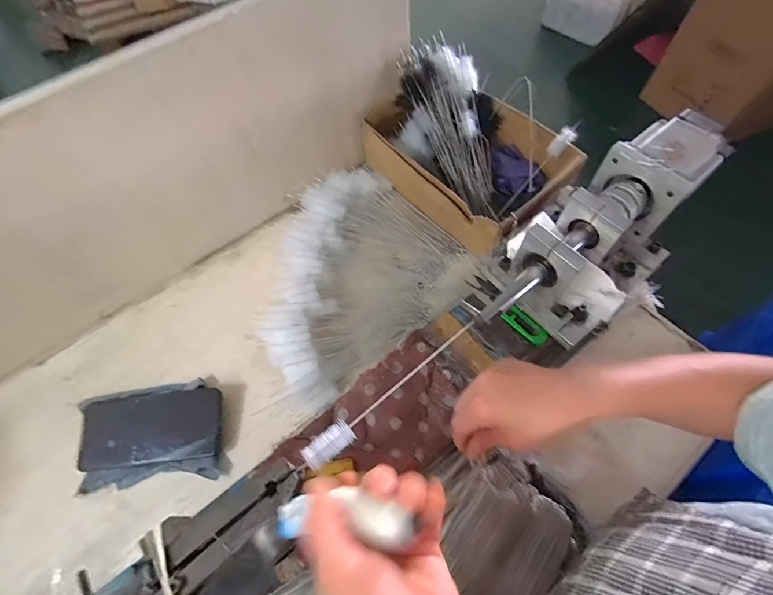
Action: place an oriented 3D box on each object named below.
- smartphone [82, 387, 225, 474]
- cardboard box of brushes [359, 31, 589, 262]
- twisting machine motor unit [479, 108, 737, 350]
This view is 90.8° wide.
[{"bbox_3d":[-0.274,0.152,0.445,0.157,0.007,0.077,-6,77,-2],"label":"smartphone"},{"bbox_3d":[0.118,-0.219,0.561,0.196,0.116,0.290,-37,66,-17],"label":"cardboard box of brushes"},{"bbox_3d":[0.250,-0.076,0.424,0.260,0.118,0.137,-32,65,-15],"label":"twisting machine motor unit"}]

